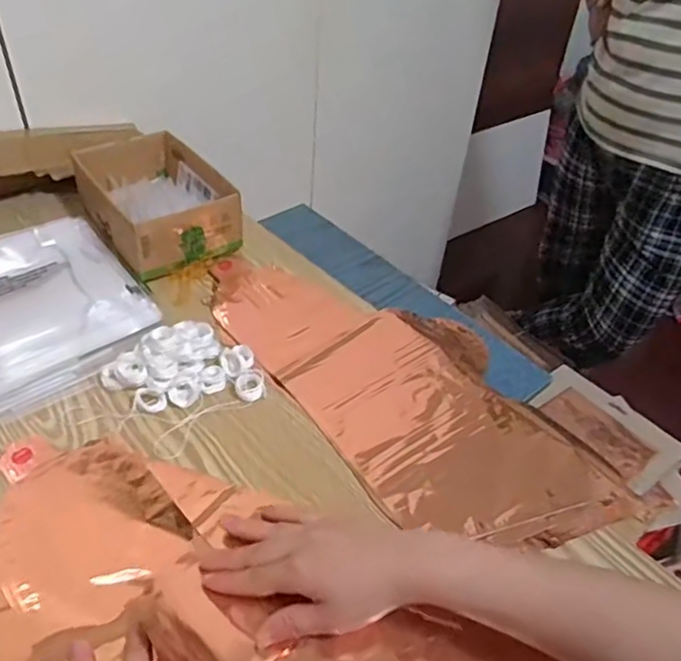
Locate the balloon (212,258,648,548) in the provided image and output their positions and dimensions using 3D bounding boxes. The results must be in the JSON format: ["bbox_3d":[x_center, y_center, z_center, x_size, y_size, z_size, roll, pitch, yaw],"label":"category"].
[{"bbox_3d":[0.054,0.036,0.591,0.202,0.006,0.421,-26,52,-30],"label":"balloon"}]

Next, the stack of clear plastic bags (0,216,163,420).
[{"bbox_3d":[-0.311,-0.024,0.620,0.213,0.015,0.248,-28,52,-31],"label":"stack of clear plastic bags"}]

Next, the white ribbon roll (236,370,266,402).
[{"bbox_3d":[-0.080,0.050,0.563,0.026,0.009,0.029,-3,44,-10],"label":"white ribbon roll"}]

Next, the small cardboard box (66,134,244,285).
[{"bbox_3d":[-0.212,-0.151,0.726,0.128,0.064,0.201,-23,50,-28],"label":"small cardboard box"}]

